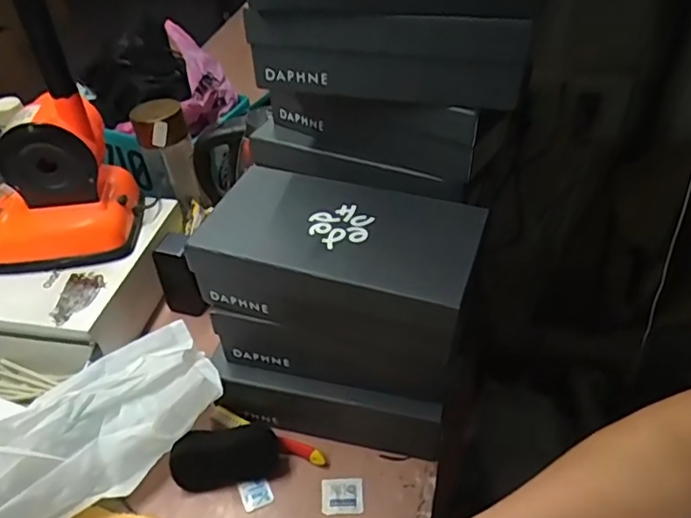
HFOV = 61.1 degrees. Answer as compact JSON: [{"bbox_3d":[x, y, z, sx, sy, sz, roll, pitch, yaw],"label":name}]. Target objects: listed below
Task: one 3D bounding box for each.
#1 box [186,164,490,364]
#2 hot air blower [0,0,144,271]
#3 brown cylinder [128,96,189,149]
[{"bbox_3d":[-0.005,-0.002,0.667,0.292,0.100,0.157,14,44,16],"label":"box"},{"bbox_3d":[-0.438,-0.202,0.749,0.231,0.505,0.128,-9,42,-8],"label":"hot air blower"},{"bbox_3d":[-0.304,-0.222,0.953,0.064,0.063,0.068,-1,42,1],"label":"brown cylinder"}]

